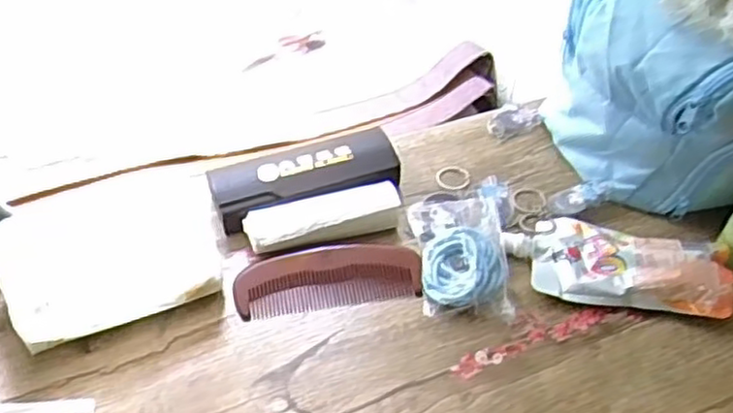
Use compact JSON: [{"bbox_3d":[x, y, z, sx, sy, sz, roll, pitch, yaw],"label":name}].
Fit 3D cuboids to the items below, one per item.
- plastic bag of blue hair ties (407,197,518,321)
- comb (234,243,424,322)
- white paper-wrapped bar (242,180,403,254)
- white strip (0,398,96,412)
[{"bbox_3d":[0.077,0.034,0.563,0.070,0.024,0.112,-2,47,-3],"label":"plastic bag of blue hair ties"},{"bbox_3d":[-0.029,0.055,0.549,0.141,0.012,0.050,-6,47,-6],"label":"comb"},{"bbox_3d":[-0.034,0.009,0.578,0.125,0.021,0.040,-14,49,-14],"label":"white paper-wrapped bar"},{"bbox_3d":[-0.228,0.136,0.472,0.089,0.007,0.013,-2,47,-3],"label":"white strip"}]

